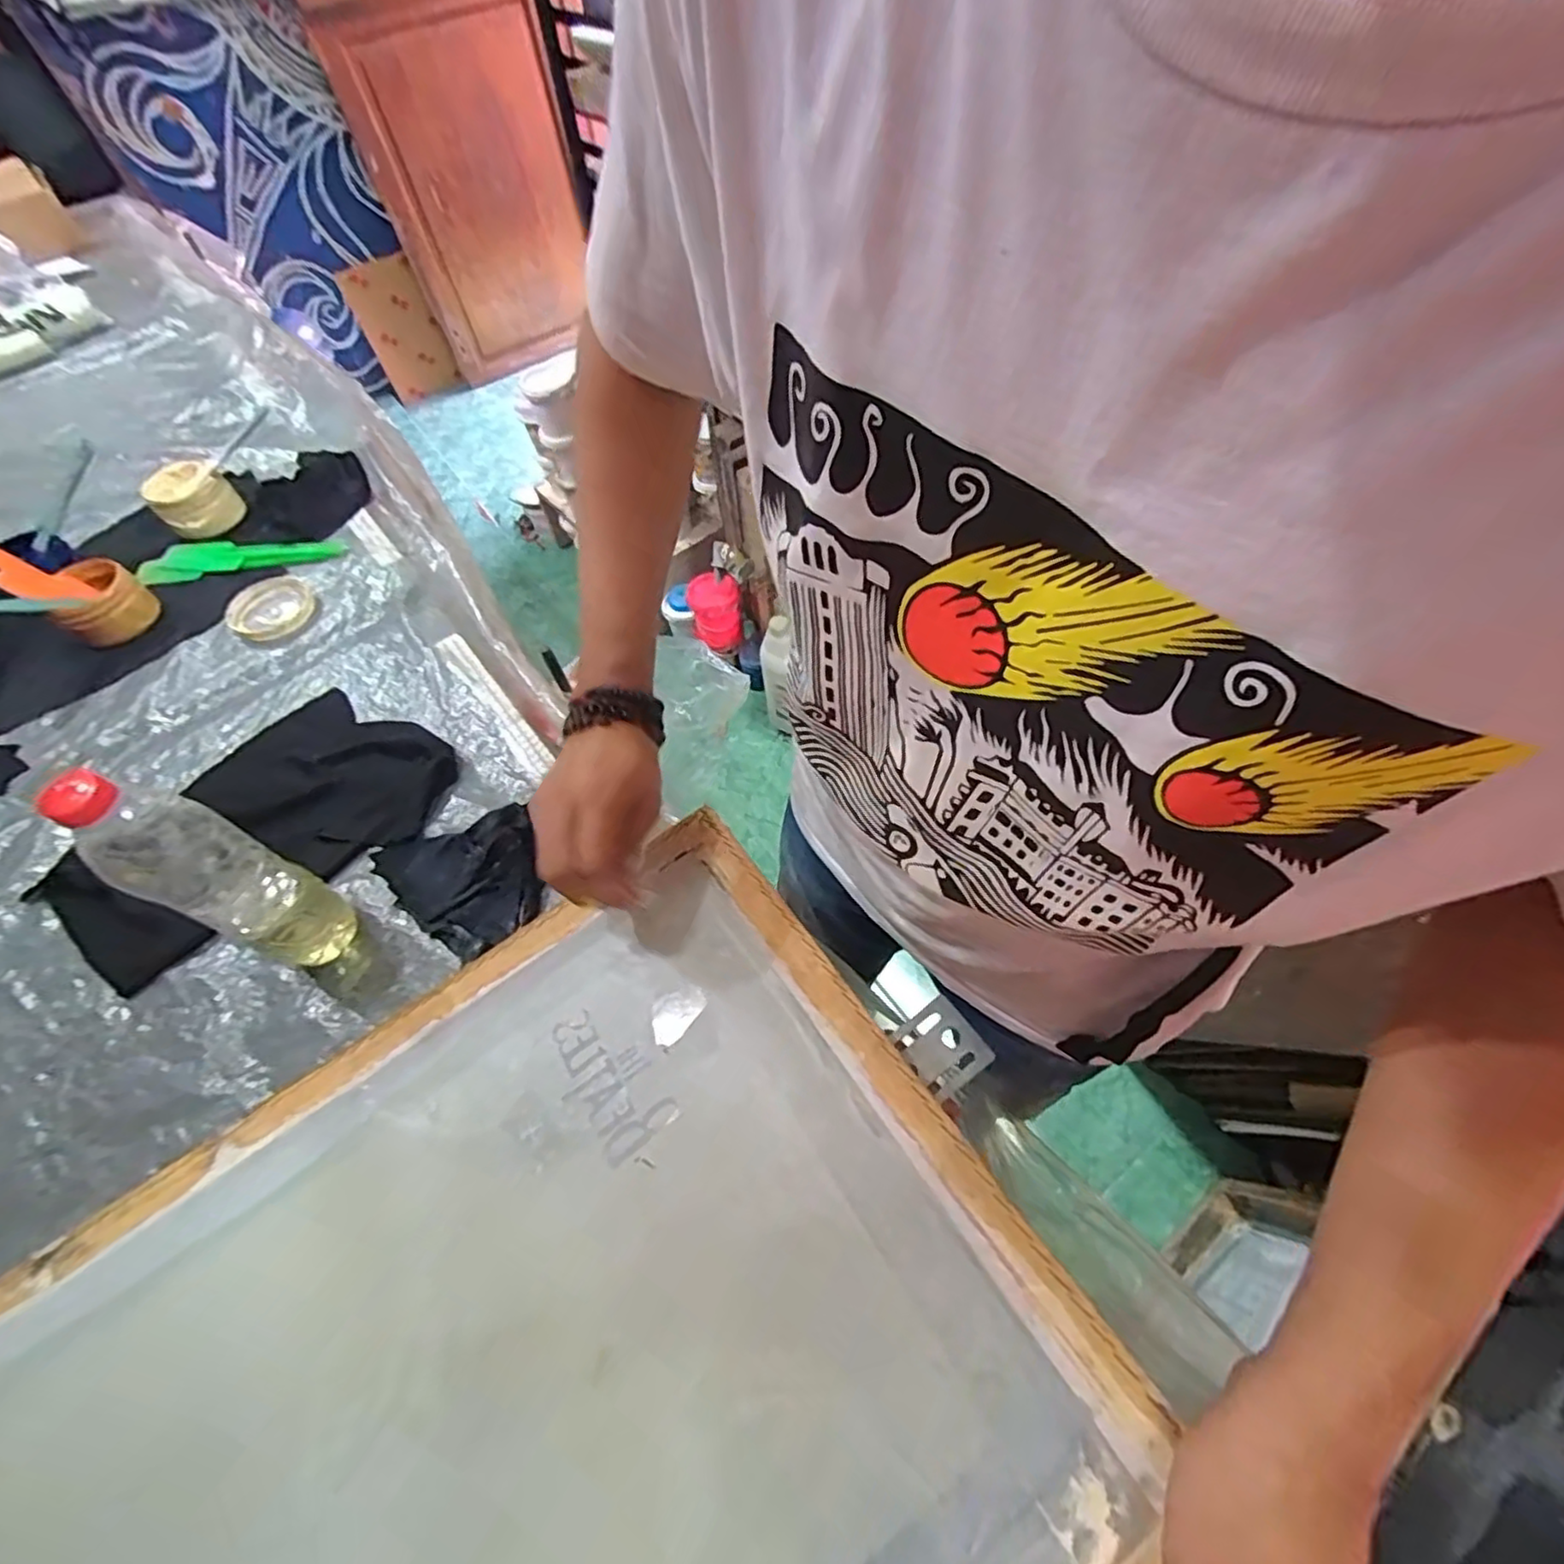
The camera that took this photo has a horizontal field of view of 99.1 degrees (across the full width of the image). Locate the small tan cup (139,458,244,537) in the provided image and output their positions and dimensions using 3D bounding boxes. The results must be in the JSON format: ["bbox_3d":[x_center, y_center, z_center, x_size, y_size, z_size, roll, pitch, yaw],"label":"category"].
[{"bbox_3d":[-0.779,-0.376,0.883,0.095,0.056,0.093,35,67,24],"label":"small tan cup"}]

